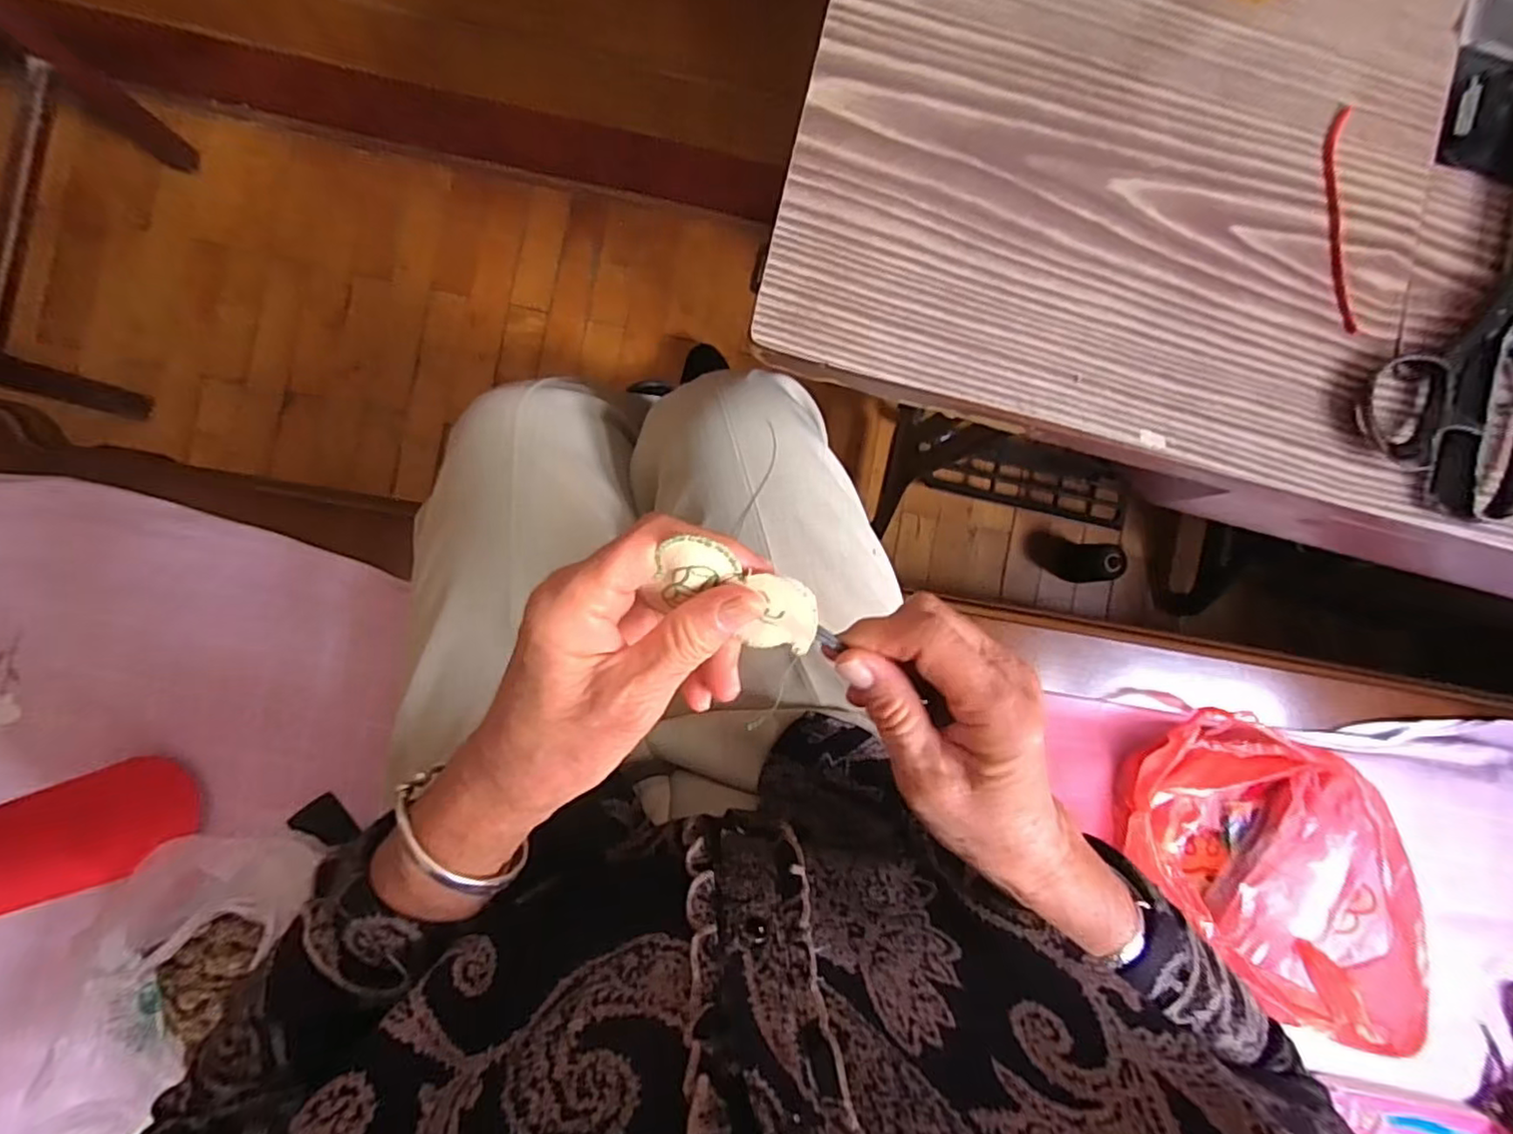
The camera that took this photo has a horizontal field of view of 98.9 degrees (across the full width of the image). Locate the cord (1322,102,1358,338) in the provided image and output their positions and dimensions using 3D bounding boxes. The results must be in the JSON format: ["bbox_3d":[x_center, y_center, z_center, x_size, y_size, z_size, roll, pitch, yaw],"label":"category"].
[{"bbox_3d":[0.266,-0.158,0.294,0.013,0.004,0.101,-4,90,-4],"label":"cord"}]

